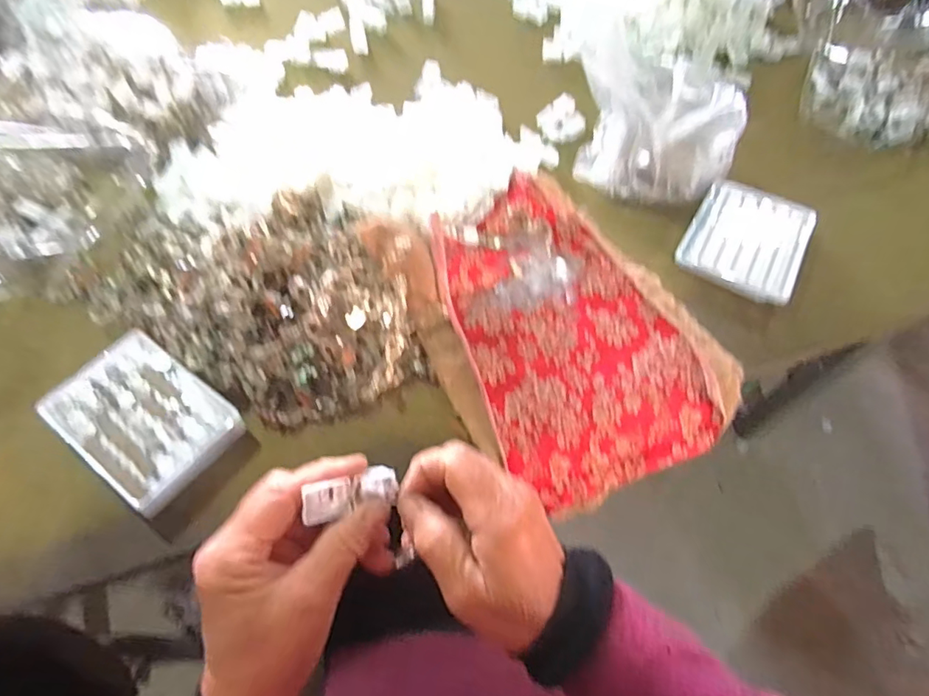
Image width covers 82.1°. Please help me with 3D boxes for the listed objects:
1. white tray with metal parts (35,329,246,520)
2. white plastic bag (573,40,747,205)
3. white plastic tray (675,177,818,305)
[{"bbox_3d":[-0.257,0.055,0.428,0.137,0.029,0.094,34,64,17],"label":"white tray with metal parts"},{"bbox_3d":[0.196,-0.233,0.555,0.171,0.116,0.092,25,62,12],"label":"white plastic bag"},{"bbox_3d":[0.290,-0.113,0.548,0.109,0.017,0.139,27,63,14],"label":"white plastic tray"}]

